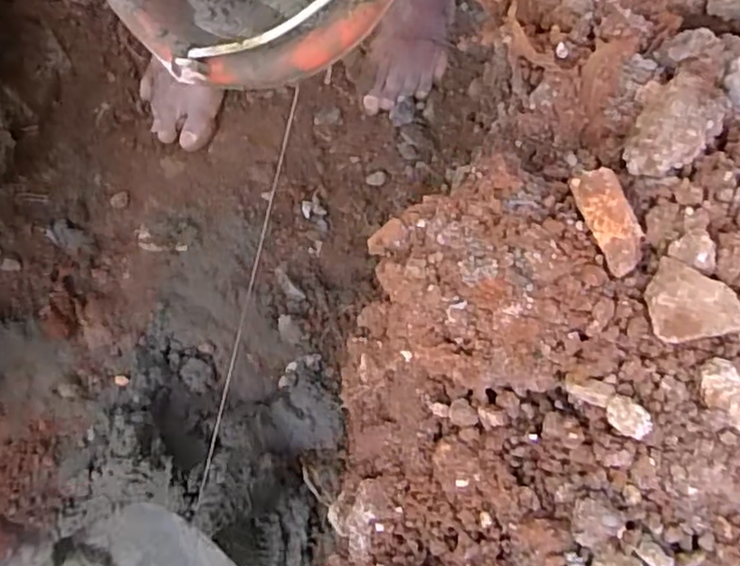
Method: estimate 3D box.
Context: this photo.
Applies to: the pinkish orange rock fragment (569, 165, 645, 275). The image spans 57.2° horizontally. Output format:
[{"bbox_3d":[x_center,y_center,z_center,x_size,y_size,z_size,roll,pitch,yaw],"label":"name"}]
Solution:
[{"bbox_3d":[0.079,-0.021,0.224,0.013,0.010,0.037,-16,74,-4],"label":"pinkish orange rock fragment"}]

